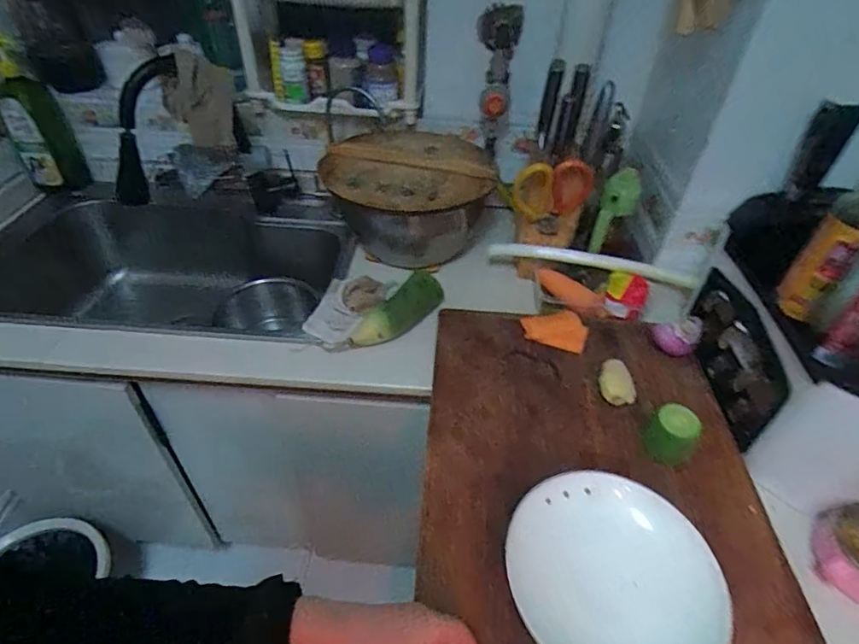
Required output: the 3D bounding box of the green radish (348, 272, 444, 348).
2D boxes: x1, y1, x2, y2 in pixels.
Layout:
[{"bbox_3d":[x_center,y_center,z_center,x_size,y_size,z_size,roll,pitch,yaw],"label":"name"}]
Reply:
[{"bbox_3d":[-0.049,-0.020,0.774,0.059,0.046,0.168,34,51,29],"label":"green radish"}]

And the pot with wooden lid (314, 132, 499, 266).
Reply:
[{"bbox_3d":[-0.041,-0.227,0.925,0.296,0.160,0.301,2,43,-1],"label":"pot with wooden lid"}]

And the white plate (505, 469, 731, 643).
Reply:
[{"bbox_3d":[0.173,0.239,0.472,0.181,0.036,0.190,2,43,-2],"label":"white plate"}]

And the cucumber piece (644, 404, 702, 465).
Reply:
[{"bbox_3d":[0.288,0.135,0.594,0.053,0.043,0.056,2,43,-2],"label":"cucumber piece"}]

